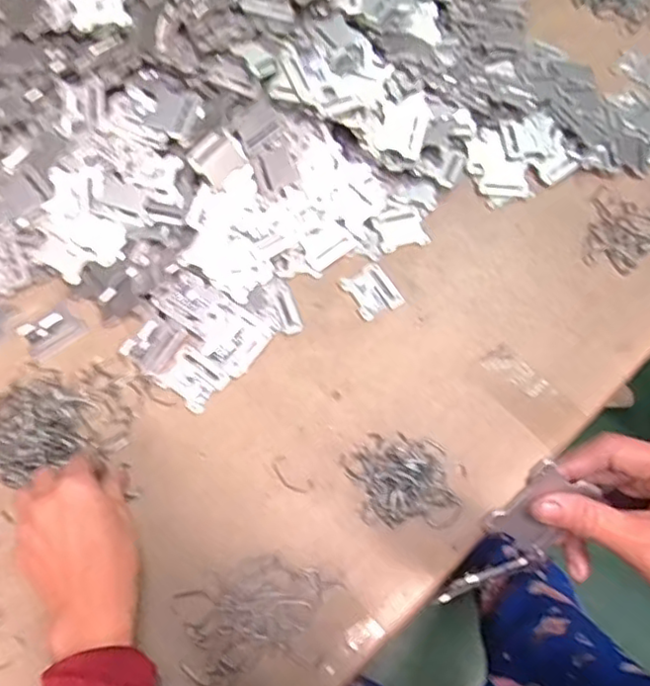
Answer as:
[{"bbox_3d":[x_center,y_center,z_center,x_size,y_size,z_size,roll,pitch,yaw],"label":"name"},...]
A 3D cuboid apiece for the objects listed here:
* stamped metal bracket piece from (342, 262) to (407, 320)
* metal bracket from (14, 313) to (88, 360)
[{"bbox_3d":[0.045,-0.050,0.597,0.044,0.004,0.051,-31,66,-16],"label":"stamped metal bracket piece"},{"bbox_3d":[-0.242,-0.011,0.569,0.049,0.004,0.040,-34,67,-17],"label":"metal bracket"}]

